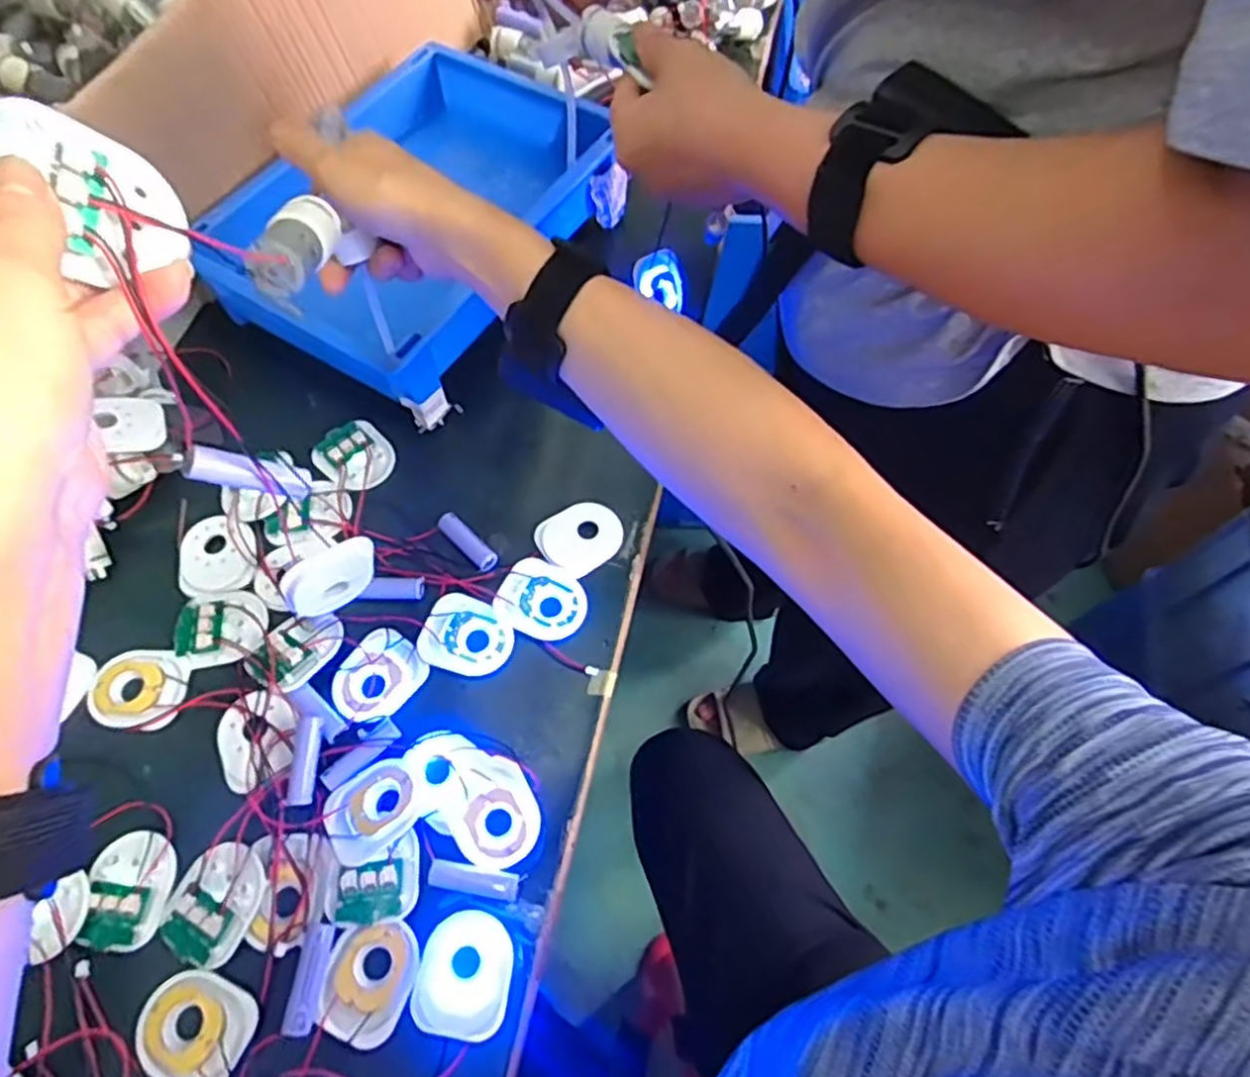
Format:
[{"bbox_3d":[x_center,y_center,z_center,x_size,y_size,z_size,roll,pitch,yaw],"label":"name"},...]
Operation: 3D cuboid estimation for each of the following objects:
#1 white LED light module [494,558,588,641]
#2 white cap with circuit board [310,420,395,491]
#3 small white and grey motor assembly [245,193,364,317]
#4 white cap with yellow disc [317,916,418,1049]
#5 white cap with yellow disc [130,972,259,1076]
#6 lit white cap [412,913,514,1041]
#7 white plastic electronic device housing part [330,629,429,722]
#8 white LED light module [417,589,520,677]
[{"bbox_3d":[-0.054,0.040,0.474,0.059,0.006,0.048,21,65,10],"label":"white LED light module"},{"bbox_3d":[-0.198,-0.061,0.527,0.057,0.009,0.049,41,69,18],"label":"white cap with circuit board"},{"bbox_3d":[-0.143,-0.129,0.321,0.025,0.026,0.066,7,44,2],"label":"small white and grey motor assembly"},{"bbox_3d":[-0.134,0.230,0.377,0.043,0.011,0.056,13,64,5],"label":"white cap with yellow disc"},{"bbox_3d":[-0.220,0.249,0.367,0.061,0.010,0.047,22,65,10],"label":"white cap with yellow disc"},{"bbox_3d":[-0.086,0.229,0.378,0.049,0.009,0.058,5,63,2],"label":"lit white cap"},{"bbox_3d":[-0.156,0.086,0.452,0.047,0.016,0.056,33,67,15],"label":"white plastic electronic device housing part"},{"bbox_3d":[-0.100,0.062,0.461,0.057,0.006,0.048,17,64,8],"label":"white LED light module"}]

